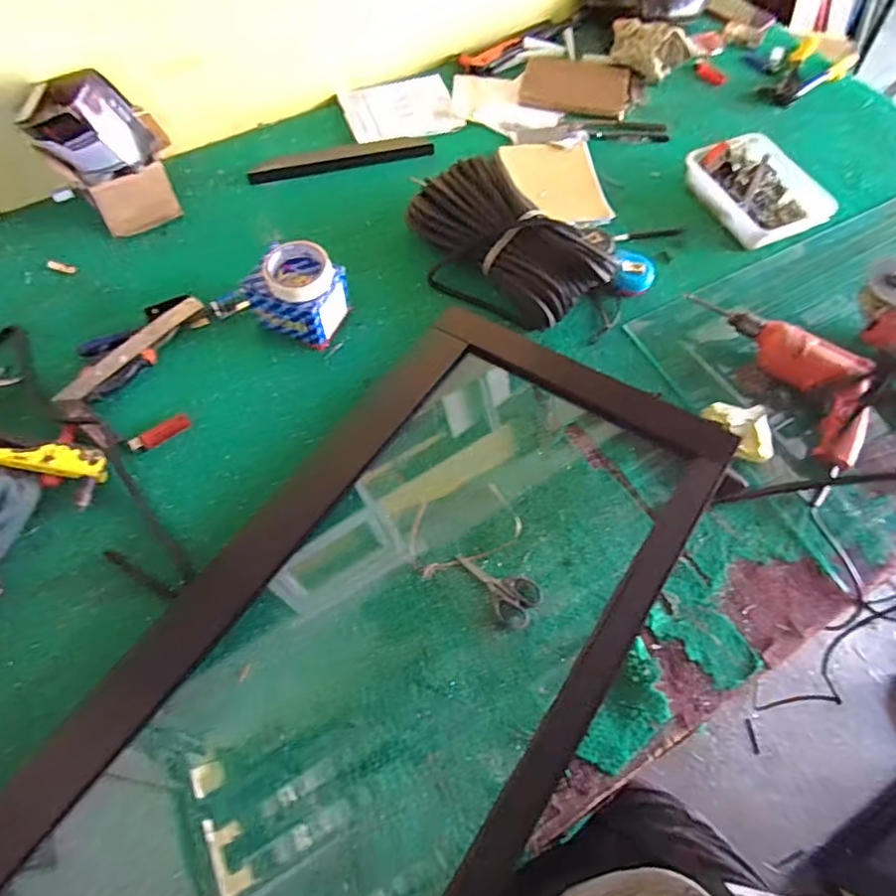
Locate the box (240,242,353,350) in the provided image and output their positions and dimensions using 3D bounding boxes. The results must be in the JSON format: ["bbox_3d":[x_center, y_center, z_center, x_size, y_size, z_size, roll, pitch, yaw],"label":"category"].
[{"bbox_3d":[-0.223,-0.224,0.839,0.127,0.098,0.097,16,65,6],"label":"box"}]

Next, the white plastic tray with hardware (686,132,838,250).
[{"bbox_3d":[0.539,-0.447,0.988,0.178,0.051,0.224,-24,67,-13],"label":"white plastic tray with hardware"}]

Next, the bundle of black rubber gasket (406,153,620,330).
[{"bbox_3d":[0.077,-0.318,0.883,0.188,0.086,0.323,-38,71,-18],"label":"bundle of black rubber gasket"}]

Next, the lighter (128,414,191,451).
[{"bbox_3d":[-0.397,-0.021,0.777,0.079,0.016,0.025,-37,71,-18],"label":"lighter"}]

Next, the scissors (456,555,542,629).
[{"bbox_3d":[0.059,0.173,0.703,0.113,0.006,0.062,31,67,12],"label":"scissors"}]

